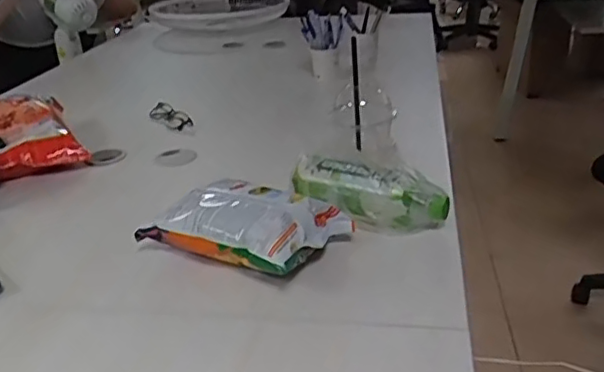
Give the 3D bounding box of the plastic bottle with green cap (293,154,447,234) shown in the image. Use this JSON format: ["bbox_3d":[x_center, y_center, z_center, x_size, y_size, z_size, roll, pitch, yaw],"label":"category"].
[{"bbox_3d":[0.078,0.011,0.740,0.190,0.064,0.052,13,30,24],"label":"plastic bottle with green cap"}]

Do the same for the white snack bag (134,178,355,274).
[{"bbox_3d":[-0.064,0.044,0.702,0.191,0.076,0.131,14,30,31],"label":"white snack bag"}]

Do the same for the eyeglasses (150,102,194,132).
[{"bbox_3d":[-0.238,-0.127,1.116,0.033,0.029,0.122,-20,33,-33],"label":"eyeglasses"}]

